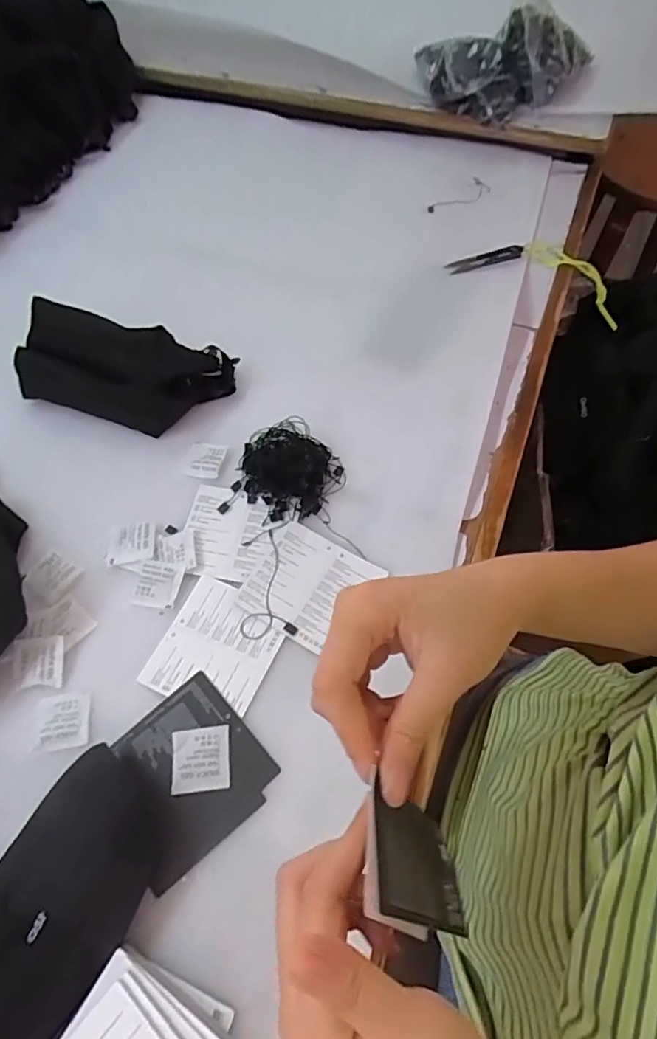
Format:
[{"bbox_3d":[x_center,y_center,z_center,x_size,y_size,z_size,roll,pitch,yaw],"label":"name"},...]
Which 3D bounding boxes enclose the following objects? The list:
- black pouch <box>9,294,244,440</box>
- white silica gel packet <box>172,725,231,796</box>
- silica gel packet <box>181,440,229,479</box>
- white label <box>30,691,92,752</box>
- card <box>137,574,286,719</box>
[{"bbox_3d":[-0.206,-0.146,0.550,0.212,0.072,0.091,9,60,7],"label":"black pouch"},{"bbox_3d":[-0.091,0.170,0.397,0.040,0.007,0.042,-7,59,-2],"label":"white silica gel packet"},{"bbox_3d":[-0.118,-0.058,0.531,0.037,0.005,0.040,9,60,7],"label":"silica gel packet"},{"bbox_3d":[-0.198,0.150,0.416,0.038,0.004,0.040,-7,59,-2],"label":"white label"},{"bbox_3d":[-0.088,0.102,0.446,0.088,0.004,0.095,21,62,14],"label":"card"}]

